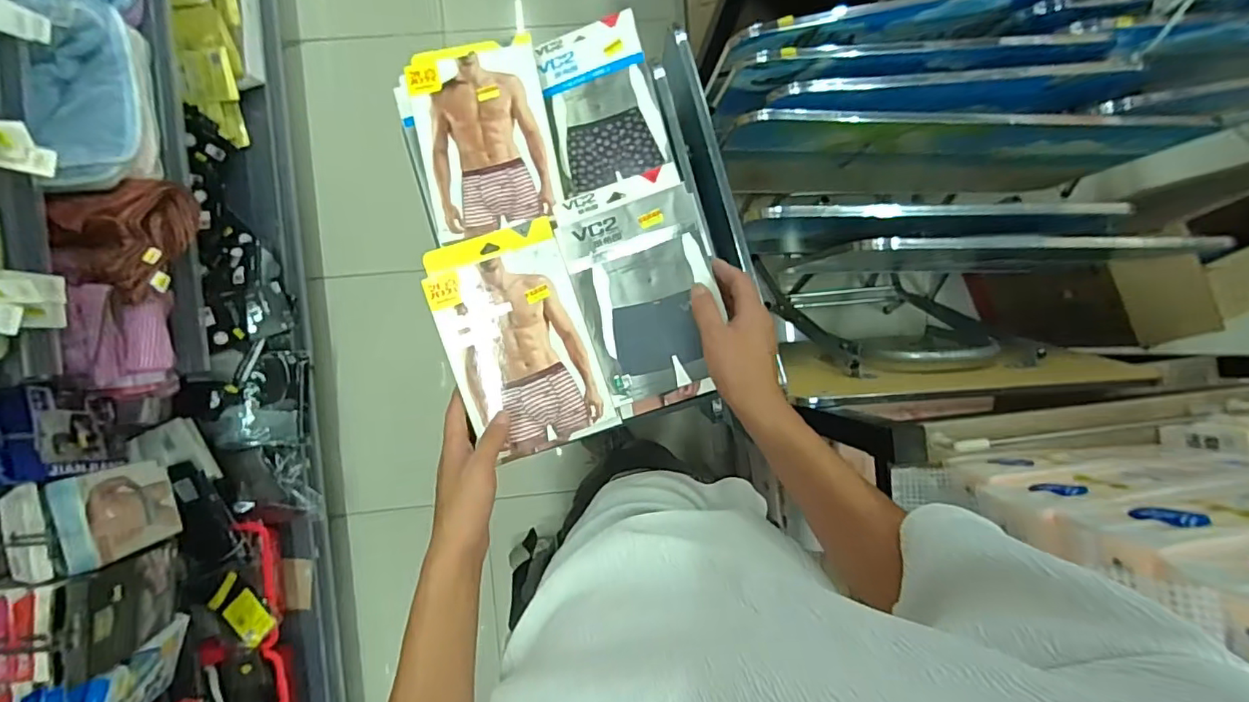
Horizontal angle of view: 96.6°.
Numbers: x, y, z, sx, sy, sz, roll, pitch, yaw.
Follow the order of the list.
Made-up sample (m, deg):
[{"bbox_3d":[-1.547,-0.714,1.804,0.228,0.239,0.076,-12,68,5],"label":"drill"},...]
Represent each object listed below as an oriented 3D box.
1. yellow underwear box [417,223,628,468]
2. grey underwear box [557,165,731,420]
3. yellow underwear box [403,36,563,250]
[{"bbox_3d":[-0.100,-0.013,0.541,0.129,0.038,0.216,-20,91,-3],"label":"yellow underwear box"},{"bbox_3d":[0.025,-0.057,0.549,0.130,0.048,0.227,-19,93,7],"label":"grey underwear box"},{"bbox_3d":[-0.143,-0.222,0.570,0.130,0.028,0.202,-11,91,-3],"label":"yellow underwear box"}]

